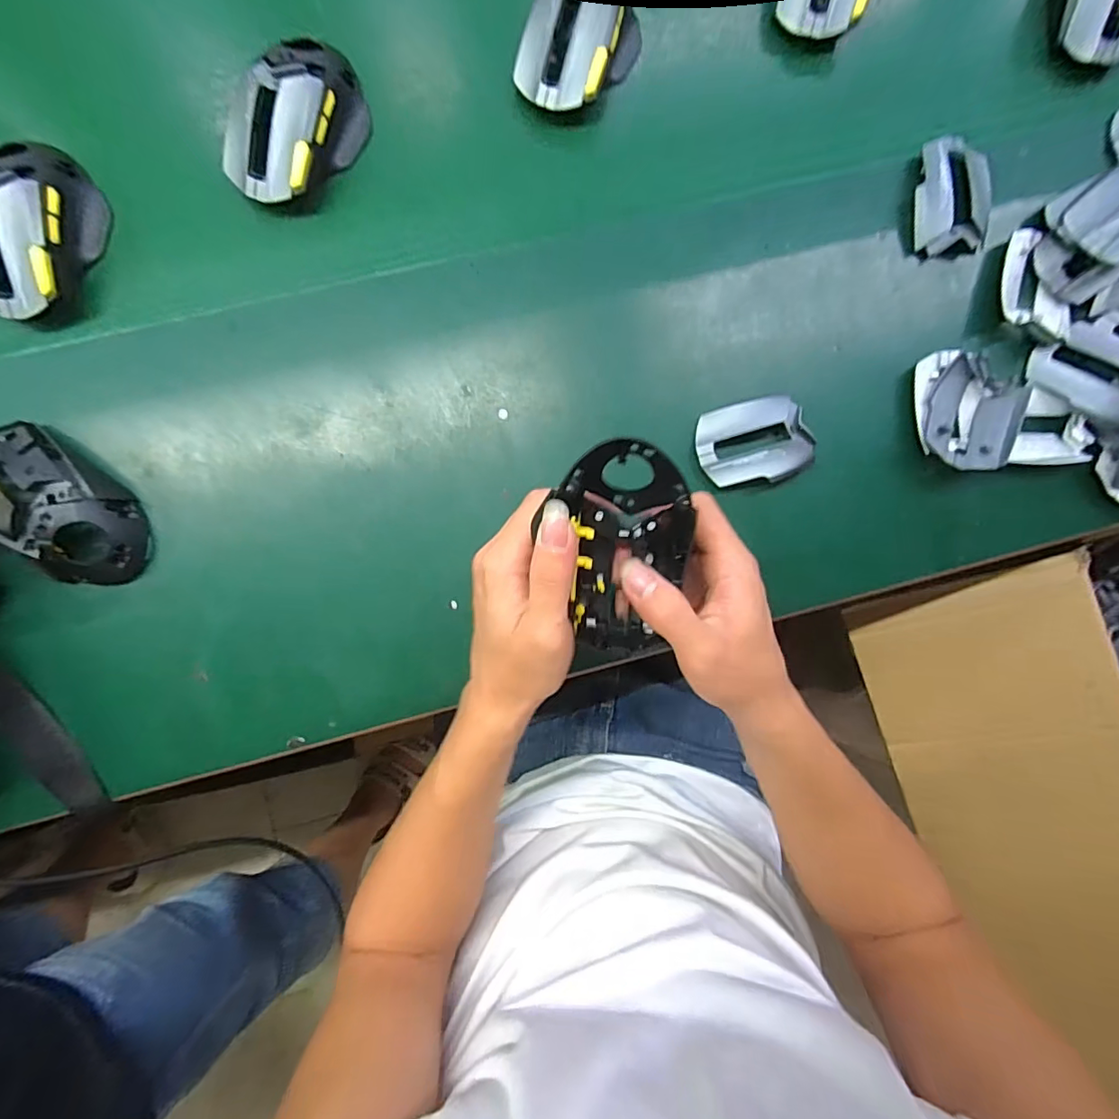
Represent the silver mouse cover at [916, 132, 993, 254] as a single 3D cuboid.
[{"bbox_3d":[0.280,-0.259,0.377,0.057,0.020,0.079,5,87,-2],"label":"silver mouse cover"}]

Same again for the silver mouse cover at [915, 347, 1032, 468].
[{"bbox_3d":[0.282,-0.103,0.371,0.069,0.027,0.077,25,87,-1],"label":"silver mouse cover"}]

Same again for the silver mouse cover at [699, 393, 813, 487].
[{"bbox_3d":[0.135,-0.082,0.365,0.076,0.012,0.056,-13,88,-2],"label":"silver mouse cover"}]

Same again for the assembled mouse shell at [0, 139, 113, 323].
[{"bbox_3d":[-0.338,-0.211,0.336,0.064,0.033,0.111,17,87,-1],"label":"assembled mouse shell"}]

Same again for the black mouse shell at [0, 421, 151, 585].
[{"bbox_3d":[-0.320,-0.033,0.331,0.072,0.034,0.117,-44,90,-3],"label":"black mouse shell"}]

